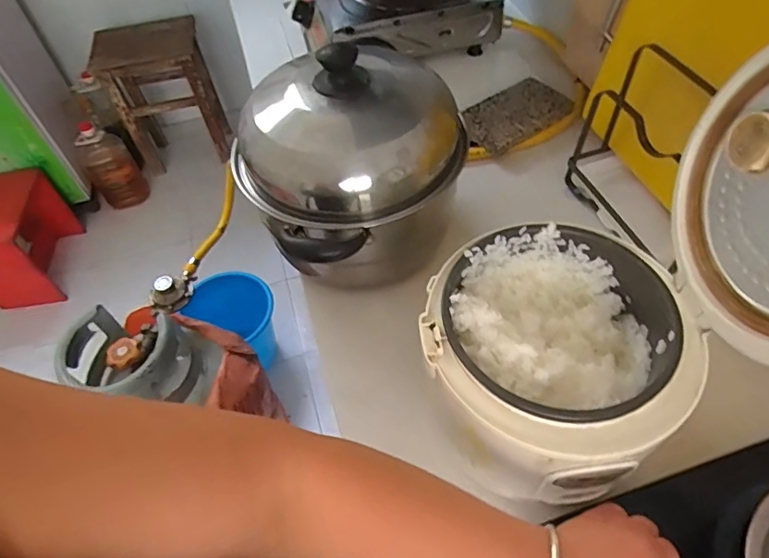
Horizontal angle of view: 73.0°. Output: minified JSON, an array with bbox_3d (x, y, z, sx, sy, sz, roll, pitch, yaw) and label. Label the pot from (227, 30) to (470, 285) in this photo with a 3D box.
[{"bbox_3d":[-0.065,-0.131,0.640,0.245,0.237,0.241,35,64,27],"label":"pot"}]

